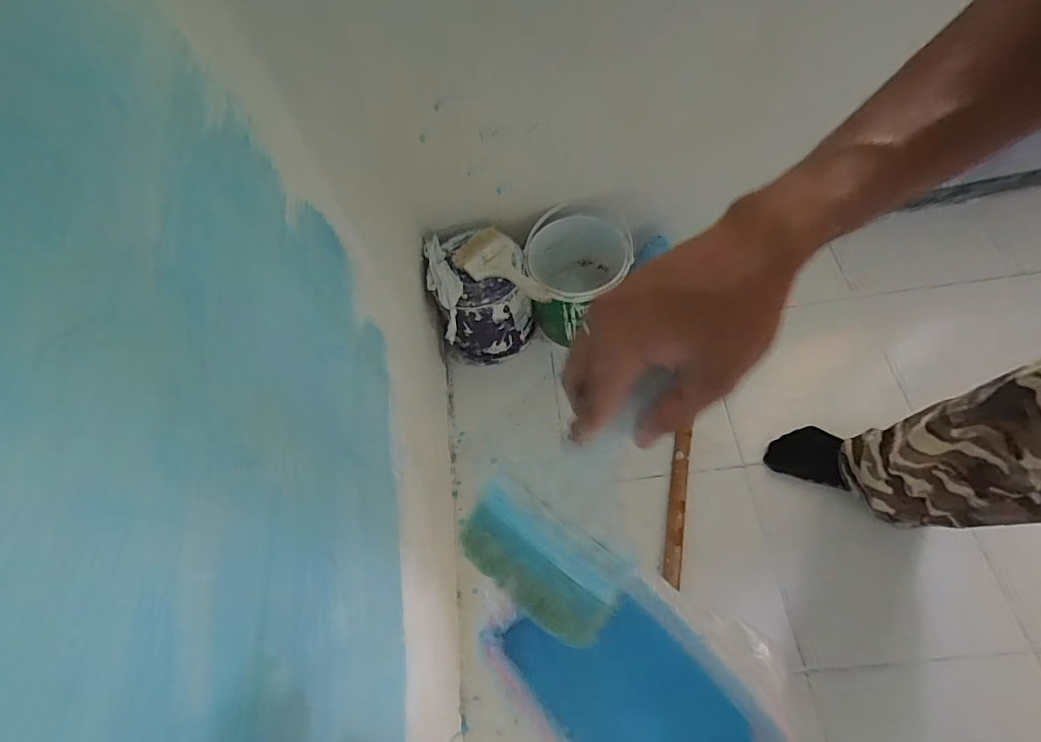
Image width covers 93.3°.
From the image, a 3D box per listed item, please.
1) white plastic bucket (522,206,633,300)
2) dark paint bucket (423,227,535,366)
[{"bbox_3d":[0.116,-0.176,0.934,0.195,0.184,0.185,-5,62,4],"label":"white plastic bucket"},{"bbox_3d":[-0.073,-0.134,0.934,0.175,0.191,0.189,-3,62,5],"label":"dark paint bucket"}]

